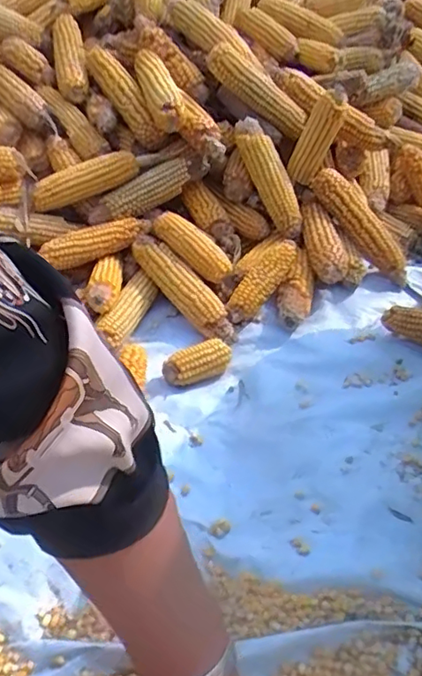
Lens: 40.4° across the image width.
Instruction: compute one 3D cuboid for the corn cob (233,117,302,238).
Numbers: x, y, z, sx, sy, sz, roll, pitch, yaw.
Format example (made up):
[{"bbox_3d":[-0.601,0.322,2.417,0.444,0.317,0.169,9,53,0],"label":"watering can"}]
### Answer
[{"bbox_3d":[0.088,-0.240,0.854,0.038,0.185,0.041,-31,9,-29],"label":"corn cob"}]

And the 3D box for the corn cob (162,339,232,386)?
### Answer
[{"bbox_3d":[-0.013,0.035,0.744,0.081,0.040,0.045,-24,46,-23],"label":"corn cob"}]

